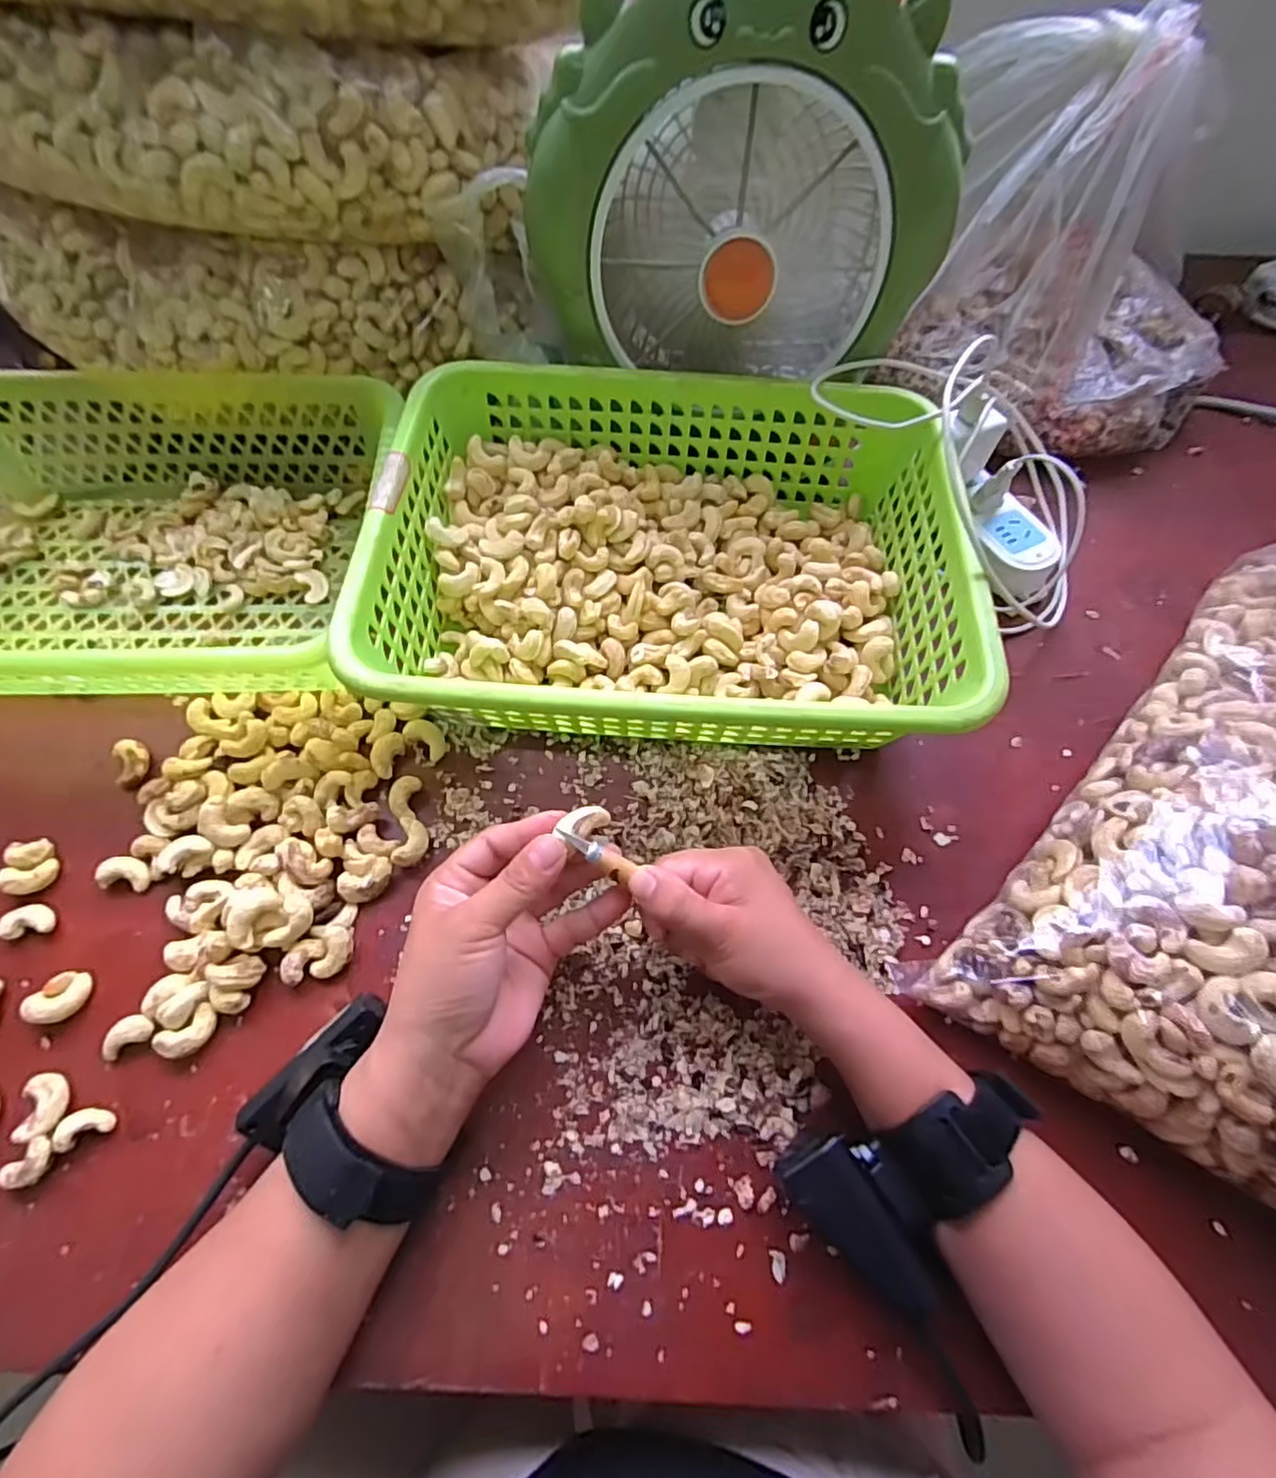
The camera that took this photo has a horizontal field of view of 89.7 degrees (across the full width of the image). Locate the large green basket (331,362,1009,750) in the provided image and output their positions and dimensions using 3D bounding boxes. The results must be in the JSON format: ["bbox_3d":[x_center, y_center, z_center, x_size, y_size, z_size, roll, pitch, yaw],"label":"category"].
[{"bbox_3d":[0.017,-0.110,0.407,0.332,0.093,0.256,3,64,-1],"label":"large green basket"}]

